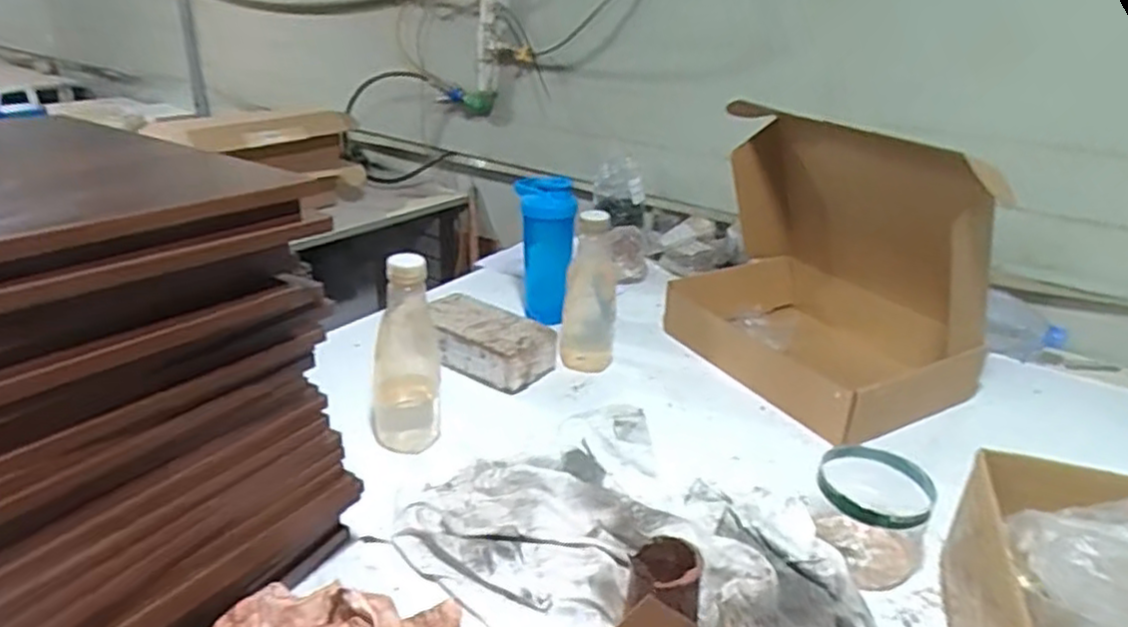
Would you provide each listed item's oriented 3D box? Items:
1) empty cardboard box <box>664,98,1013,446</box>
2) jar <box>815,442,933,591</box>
[{"bbox_3d":[0.359,-0.090,1.008,0.250,0.348,0.413,-13,29,-30],"label":"empty cardboard box"},{"bbox_3d":[0.292,0.193,0.696,0.090,0.100,0.108,-20,32,-39],"label":"jar"}]

